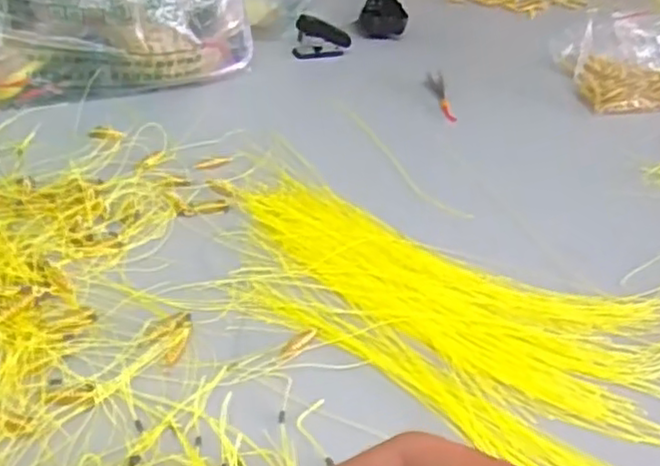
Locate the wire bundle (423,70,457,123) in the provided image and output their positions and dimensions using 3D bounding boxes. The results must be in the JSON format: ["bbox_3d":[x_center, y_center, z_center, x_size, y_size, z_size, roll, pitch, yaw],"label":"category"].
[{"bbox_3d":[0.097,-0.122,0.615,0.018,0.013,0.082,2,35,-6],"label":"wire bundle"}]

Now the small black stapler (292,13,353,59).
[{"bbox_3d":[-0.007,-0.191,0.679,0.055,0.035,0.021,0,35,-10],"label":"small black stapler"}]

